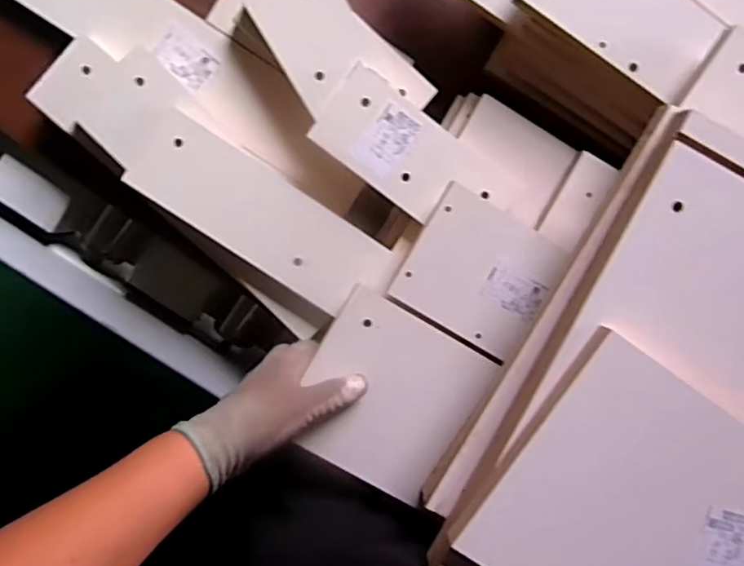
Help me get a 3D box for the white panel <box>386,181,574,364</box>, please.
[{"bbox_3d":[0.091,-0.008,0.527,0.119,0.013,0.111,30,94,-6],"label":"white panel"}]

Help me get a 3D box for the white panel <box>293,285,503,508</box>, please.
[{"bbox_3d":[0.016,0.097,0.524,0.140,0.012,0.140,30,93,-2],"label":"white panel"}]

